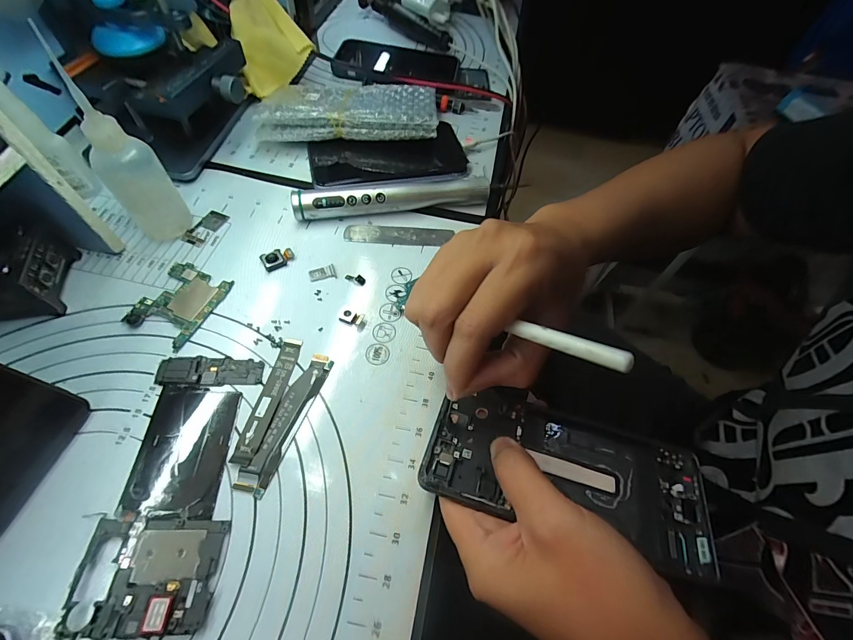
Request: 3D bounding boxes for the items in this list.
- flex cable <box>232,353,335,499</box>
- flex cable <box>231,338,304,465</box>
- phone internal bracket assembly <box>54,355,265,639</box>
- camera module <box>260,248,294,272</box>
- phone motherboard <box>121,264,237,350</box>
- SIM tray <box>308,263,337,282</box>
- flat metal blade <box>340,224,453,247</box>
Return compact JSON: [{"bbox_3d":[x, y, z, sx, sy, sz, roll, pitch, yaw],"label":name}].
[{"bbox_3d":[-0.088,0.061,0.234,0.018,0.004,0.091,19,59,7],"label":"flex cable"},{"bbox_3d":[-0.101,0.049,0.240,0.014,0.004,0.084,12,59,2],"label":"flex cable"},{"bbox_3d":[-0.142,0.087,0.213,0.063,0.005,0.144,2,59,-4],"label":"phone internal bracket assembly"},{"bbox_3d":[-0.118,-0.050,0.295,0.025,0.006,0.017,-33,67,-22],"label":"camera module"},{"bbox_3d":[-0.179,-0.014,0.269,0.049,0.004,0.059,21,60,8],"label":"phone motherboard"},{"bbox_3d":[-0.082,-0.038,0.293,0.021,0.004,0.013,-13,61,-12],"label":"SIM tray"},{"bbox_3d":[-0.023,-0.073,0.321,0.092,0.005,0.020,2,59,-4],"label":"flat metal blade"}]

